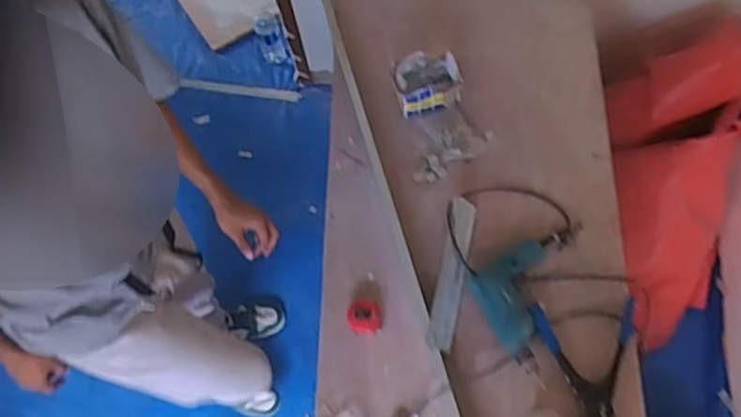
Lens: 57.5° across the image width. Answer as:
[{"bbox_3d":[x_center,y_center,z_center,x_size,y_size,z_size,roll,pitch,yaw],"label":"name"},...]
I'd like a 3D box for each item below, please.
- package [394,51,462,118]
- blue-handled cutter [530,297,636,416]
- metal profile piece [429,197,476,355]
[{"bbox_3d":[0.126,-0.274,1.453,0.143,0.066,0.121,-13,65,-1],"label":"package"},{"bbox_3d":[0.423,0.272,1.245,0.191,0.019,0.228,-12,69,-2],"label":"blue-handled cutter"},{"bbox_3d":[0.163,0.123,1.319,0.051,0.016,0.308,11,70,7],"label":"metal profile piece"}]

